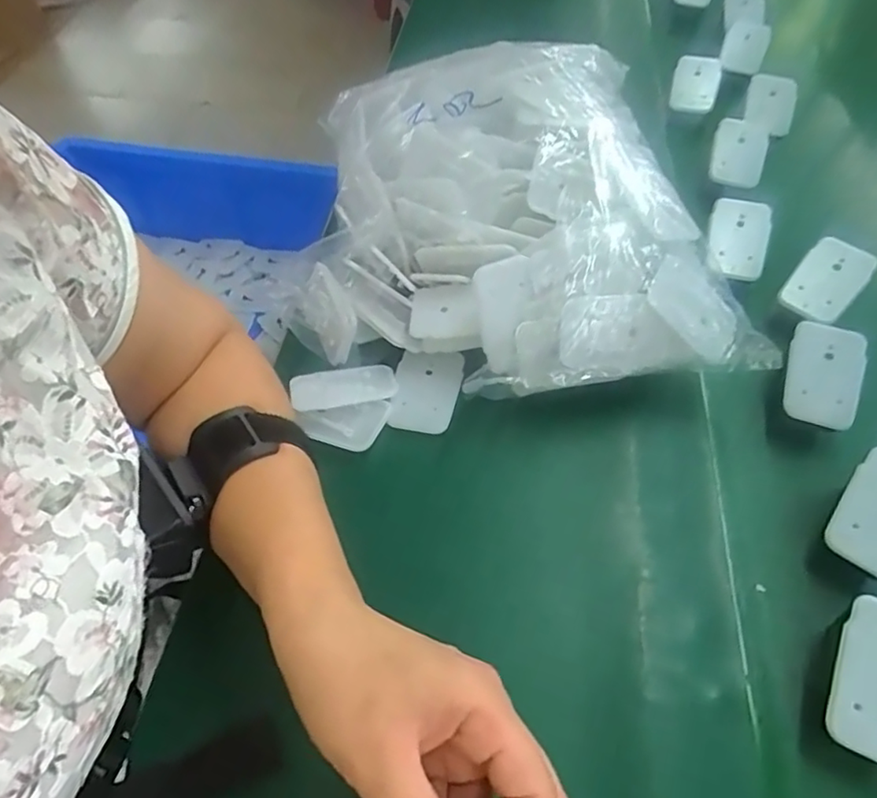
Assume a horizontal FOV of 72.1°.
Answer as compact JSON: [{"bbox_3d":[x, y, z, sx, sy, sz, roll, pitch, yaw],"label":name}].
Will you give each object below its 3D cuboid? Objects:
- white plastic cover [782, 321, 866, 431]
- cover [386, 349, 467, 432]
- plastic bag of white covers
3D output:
[{"bbox_3d":[0.245,-0.015,0.385,0.044,0.013,0.066,18,79,15],"label":"white plastic cover"},{"bbox_3d":[-0.009,-0.006,0.407,0.044,0.010,0.059,8,54,6],"label":"cover"},{"bbox_3d":[0.046,-0.127,0.427,0.284,0.120,0.259,-3,54,-2],"label":"plastic bag of white covers"}]

